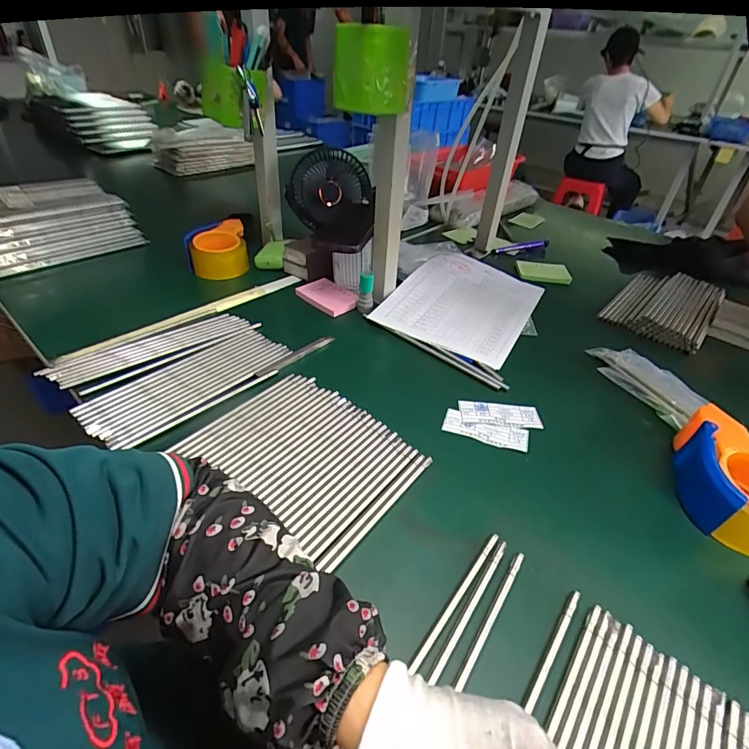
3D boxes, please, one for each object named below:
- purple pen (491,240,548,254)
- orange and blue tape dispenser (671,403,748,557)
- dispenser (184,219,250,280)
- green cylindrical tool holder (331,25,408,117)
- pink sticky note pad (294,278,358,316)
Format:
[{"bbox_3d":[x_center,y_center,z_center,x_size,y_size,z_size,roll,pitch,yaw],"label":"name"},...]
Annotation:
[{"bbox_3d":[0.319,-0.276,0.941,0.149,0.017,0.014,-13,42,-20],"label":"purple pen"},{"bbox_3d":[0.373,0.107,0.436,0.106,0.060,0.133,20,41,18],"label":"orange and blue tape dispenser"},{"bbox_3d":[-0.291,-0.230,0.799,0.104,0.070,0.102,-12,42,-19],"label":"dispenser"},{"bbox_3d":[-0.004,-0.360,0.513,0.090,0.083,0.103,2,39,-2],"label":"green cylindrical tool holder"},{"bbox_3d":[-0.078,-0.132,0.727,0.066,0.016,0.102,-29,49,-34],"label":"pink sticky note pad"}]

